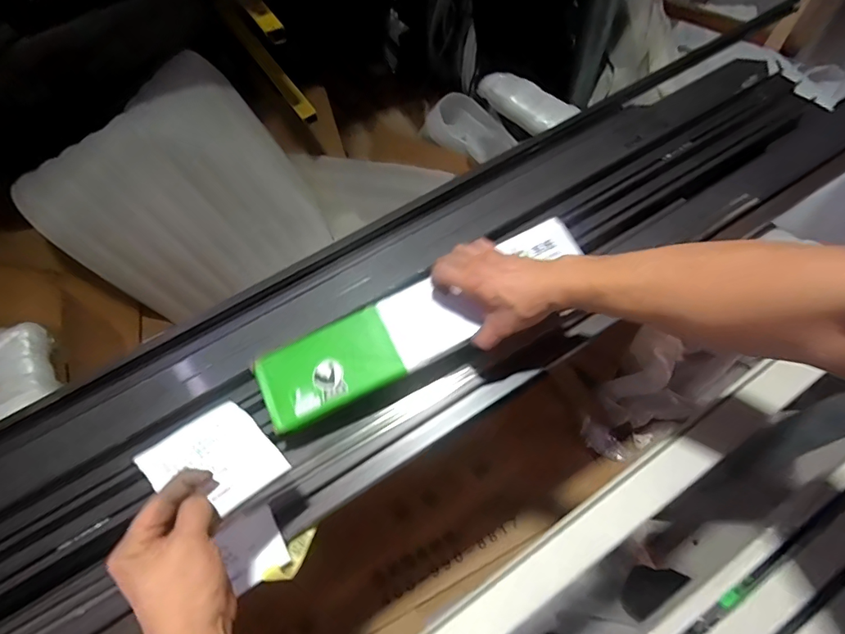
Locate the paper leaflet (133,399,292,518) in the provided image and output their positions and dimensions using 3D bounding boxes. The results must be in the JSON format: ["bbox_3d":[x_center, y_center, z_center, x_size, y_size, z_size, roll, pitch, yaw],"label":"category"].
[{"bbox_3d":[-0.199,0.137,0.438,0.100,0.008,0.101,41,45,17],"label":"paper leaflet"}]

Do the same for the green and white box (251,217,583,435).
[{"bbox_3d":[0.001,-0.002,0.557,0.416,0.028,0.105,-29,65,-5],"label":"green and white box"}]

